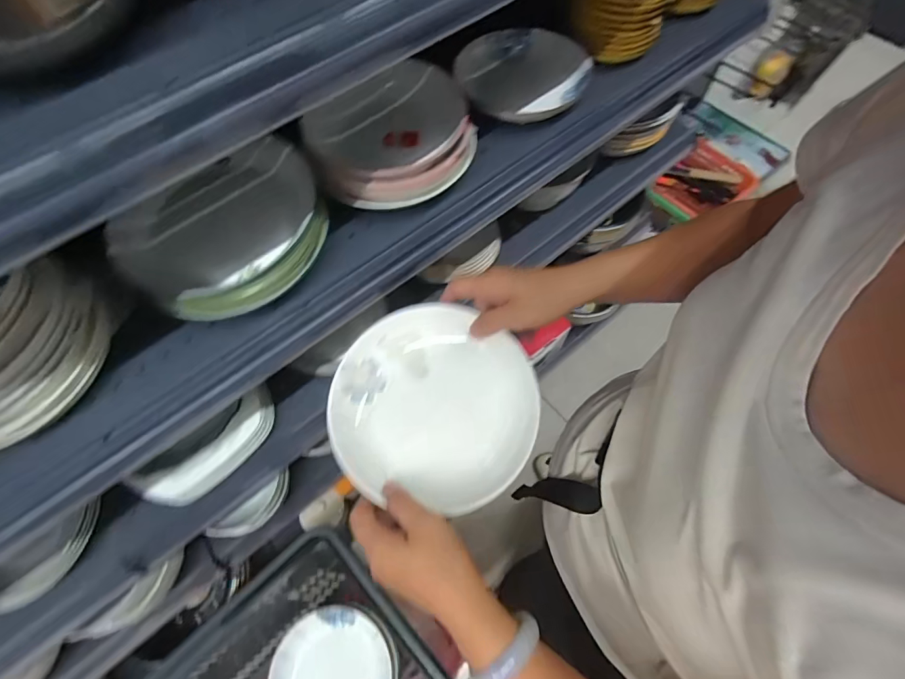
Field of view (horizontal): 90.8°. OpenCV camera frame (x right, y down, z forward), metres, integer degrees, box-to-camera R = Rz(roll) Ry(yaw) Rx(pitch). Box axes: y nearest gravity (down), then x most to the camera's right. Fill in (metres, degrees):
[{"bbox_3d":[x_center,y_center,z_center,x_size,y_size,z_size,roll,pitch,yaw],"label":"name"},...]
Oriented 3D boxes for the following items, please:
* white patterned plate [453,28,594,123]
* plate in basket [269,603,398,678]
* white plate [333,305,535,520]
[{"bbox_3d":[0.087,-0.346,0.580,0.158,0.042,0.155,-1,64,1],"label":"white patterned plate"},{"bbox_3d":[-0.167,0.472,0.621,0.172,0.017,0.170,-1,64,1],"label":"plate in basket"},{"bbox_3d":[-0.017,0.058,0.404,0.181,0.051,0.167,-1,64,1],"label":"white plate"}]

